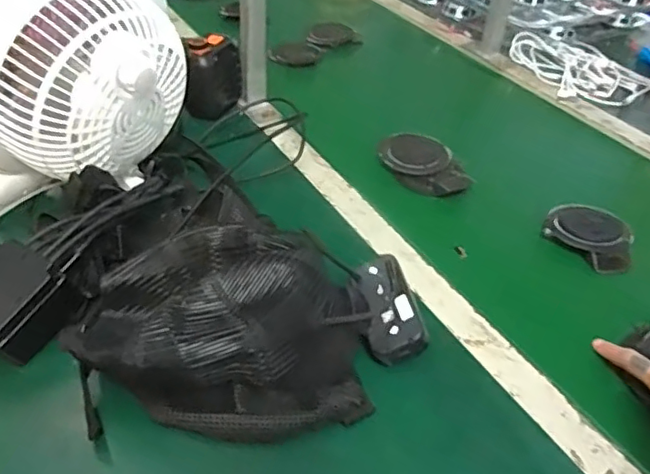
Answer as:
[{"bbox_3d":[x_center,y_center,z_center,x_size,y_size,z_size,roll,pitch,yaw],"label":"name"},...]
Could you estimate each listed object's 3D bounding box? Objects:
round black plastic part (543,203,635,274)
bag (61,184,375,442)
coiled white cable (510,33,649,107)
[{"bbox_3d":[0.296,-0.004,0.636,0.080,0.022,0.097,-24,48,-27],"label":"round black plastic part"},{"bbox_3d":[-0.080,0.059,0.477,0.228,0.085,0.196,2,42,-1],"label":"bag"},{"bbox_3d":[0.413,-0.274,0.935,0.146,0.032,0.211,-14,44,-18],"label":"coiled white cable"}]

